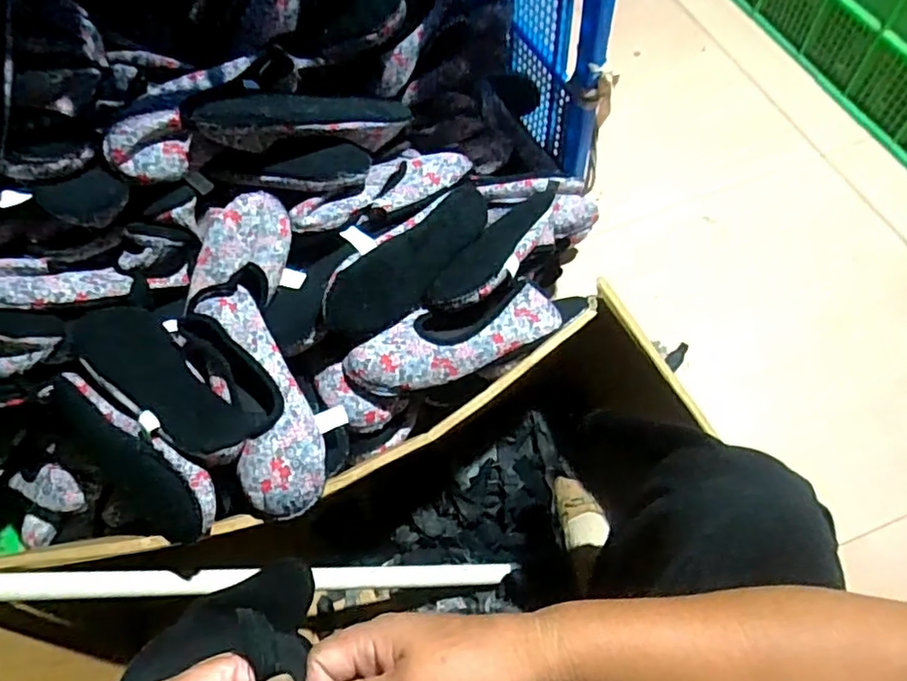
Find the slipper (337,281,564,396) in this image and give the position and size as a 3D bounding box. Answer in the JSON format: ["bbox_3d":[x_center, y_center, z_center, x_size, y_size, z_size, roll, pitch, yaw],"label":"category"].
[{"bbox_3d":[0.001,-0.005,0.701,0.254,0.047,0.095,-25,63,-10],"label":"slipper"}]

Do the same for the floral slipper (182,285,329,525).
[{"bbox_3d":[-0.201,0.053,0.611,0.088,0.068,0.244,-24,63,-10],"label":"floral slipper"}]

